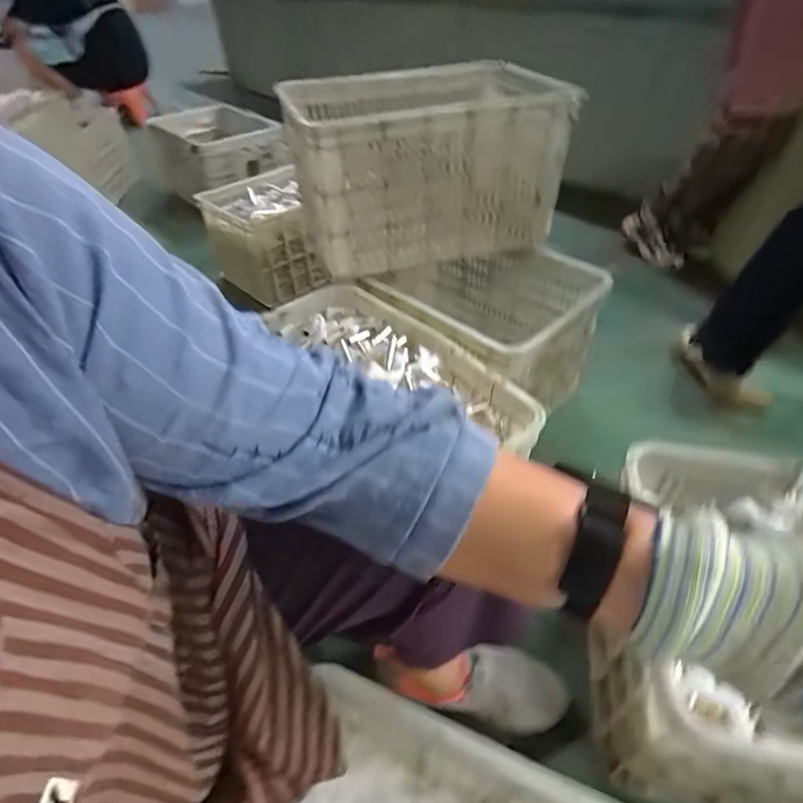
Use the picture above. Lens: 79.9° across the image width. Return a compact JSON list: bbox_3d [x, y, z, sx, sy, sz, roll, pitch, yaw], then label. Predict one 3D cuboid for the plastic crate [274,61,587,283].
[{"bbox_3d":[0.041,-0.502,1.051,0.523,0.320,0.348,-14,45,-12],"label":"plastic crate"}]

